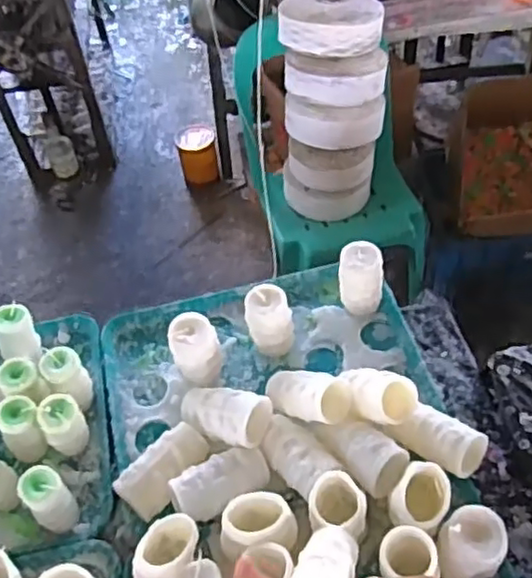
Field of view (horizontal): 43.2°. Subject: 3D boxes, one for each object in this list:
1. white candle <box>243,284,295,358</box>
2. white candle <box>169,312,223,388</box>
[{"bbox_3d":[0.005,0.049,0.954,0.065,0.109,0.056,-9,52,-2],"label":"white candle"},{"bbox_3d":[-0.094,0.088,0.929,0.065,0.113,0.055,-16,52,-8],"label":"white candle"}]

